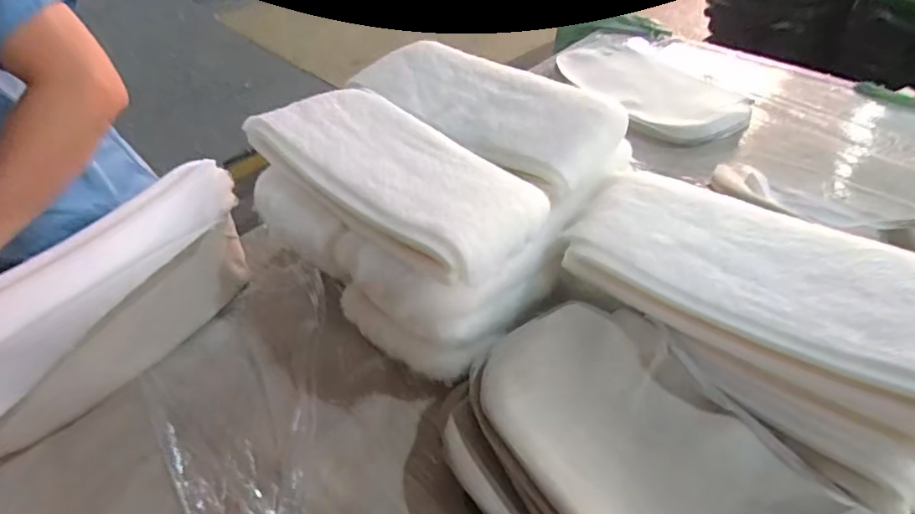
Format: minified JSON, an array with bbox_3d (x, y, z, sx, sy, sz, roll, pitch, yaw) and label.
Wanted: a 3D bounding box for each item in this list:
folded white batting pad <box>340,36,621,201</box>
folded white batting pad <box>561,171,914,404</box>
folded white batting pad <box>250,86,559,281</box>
[{"bbox_3d":[0.033,-0.244,0.889,0.459,0.048,0.185,31,54,28],"label":"folded white batting pad"},{"bbox_3d":[0.374,0.013,0.652,0.469,0.083,0.195,25,50,26],"label":"folded white batting pad"},{"bbox_3d":[-0.094,-0.131,0.782,0.458,0.046,0.212,34,55,29],"label":"folded white batting pad"}]

